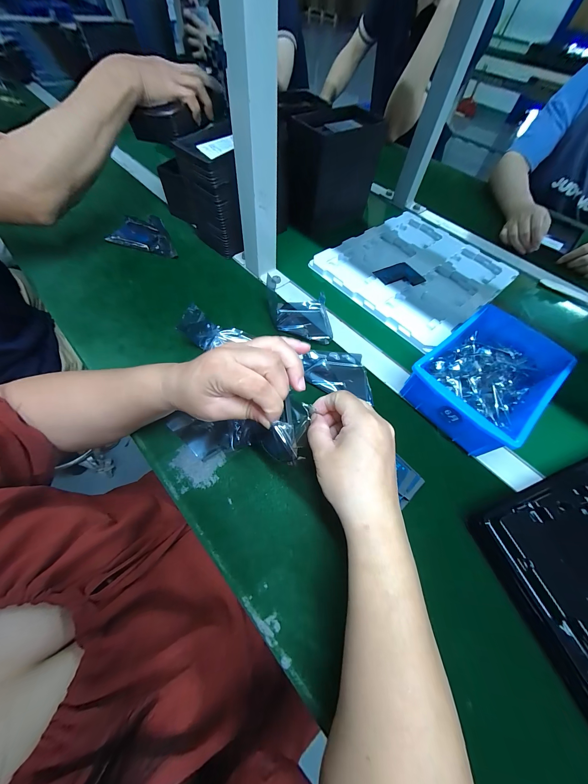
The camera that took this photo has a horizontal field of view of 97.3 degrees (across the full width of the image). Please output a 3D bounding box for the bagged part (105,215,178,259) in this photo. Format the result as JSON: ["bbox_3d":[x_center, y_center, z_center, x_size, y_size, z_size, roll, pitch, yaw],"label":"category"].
[{"bbox_3d":[-0.273,-0.299,0.487,0.133,0.017,0.076,14,60,4],"label":"bagged part"}]

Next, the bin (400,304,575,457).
[{"bbox_3d":[0.255,-0.023,0.345,0.199,0.062,0.129,-35,68,-21],"label":"bin"}]

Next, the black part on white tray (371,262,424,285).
[{"bbox_3d":[0.194,-0.213,0.478,0.078,0.011,0.062,-24,64,-17],"label":"black part on white tray"}]

